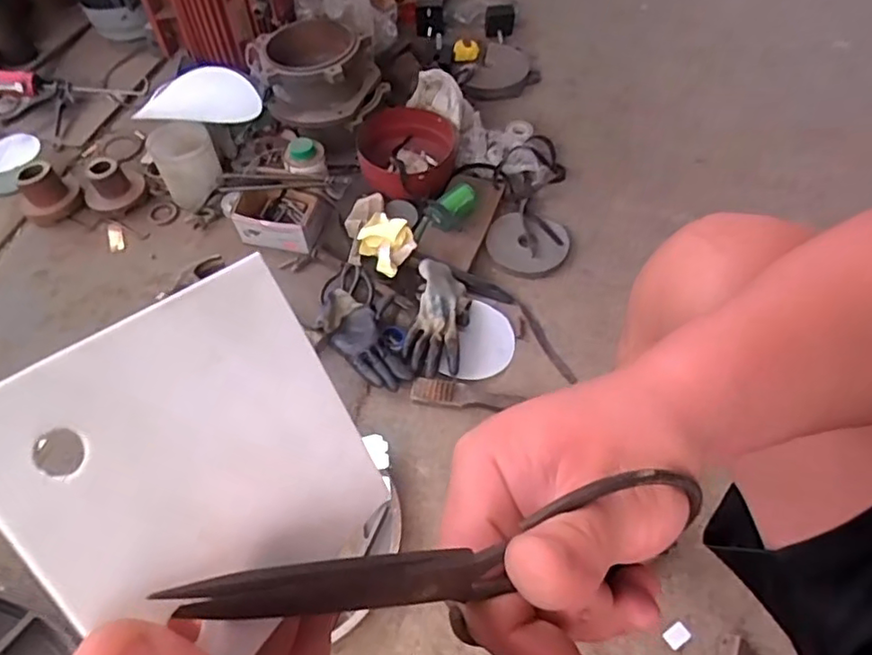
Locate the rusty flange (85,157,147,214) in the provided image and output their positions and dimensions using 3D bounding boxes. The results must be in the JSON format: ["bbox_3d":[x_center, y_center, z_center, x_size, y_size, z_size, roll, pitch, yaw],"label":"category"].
[{"bbox_3d":[-0.675,-0.300,1.284,0.122,0.097,0.110,-31,58,-20],"label":"rusty flange"}]

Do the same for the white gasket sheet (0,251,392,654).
[{"bbox_3d":[-0.058,0.036,0.161,0.004,0.087,0.086,-14,19,40],"label":"white gasket sheet"}]

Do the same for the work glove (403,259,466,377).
[{"bbox_3d":[0.000,-0.019,1.077,0.100,0.065,0.215,3,53,4],"label":"work glove"}]

